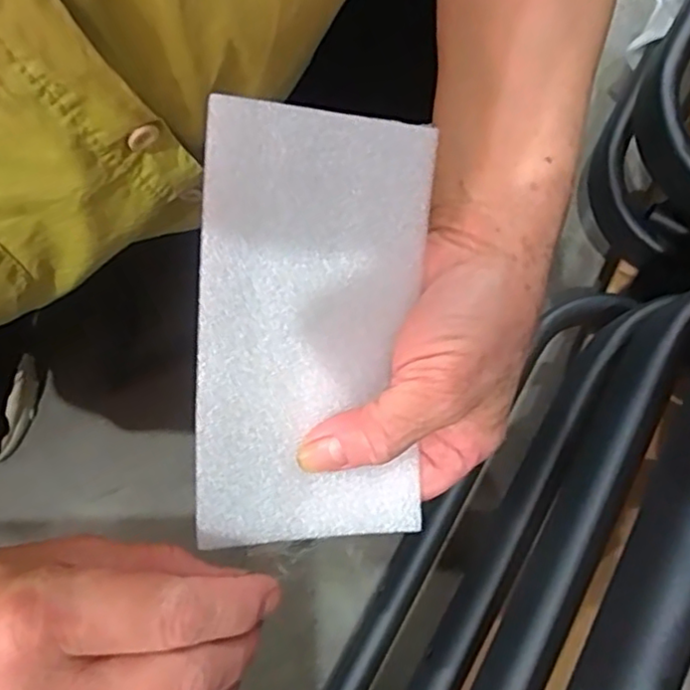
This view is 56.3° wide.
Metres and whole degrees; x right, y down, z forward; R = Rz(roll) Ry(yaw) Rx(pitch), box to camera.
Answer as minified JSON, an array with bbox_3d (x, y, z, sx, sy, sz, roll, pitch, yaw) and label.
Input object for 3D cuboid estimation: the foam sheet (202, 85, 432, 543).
[{"bbox_3d":[-0.009,-0.003,0.213,0.076,0.010,0.138,-1,100,-24],"label":"foam sheet"}]

